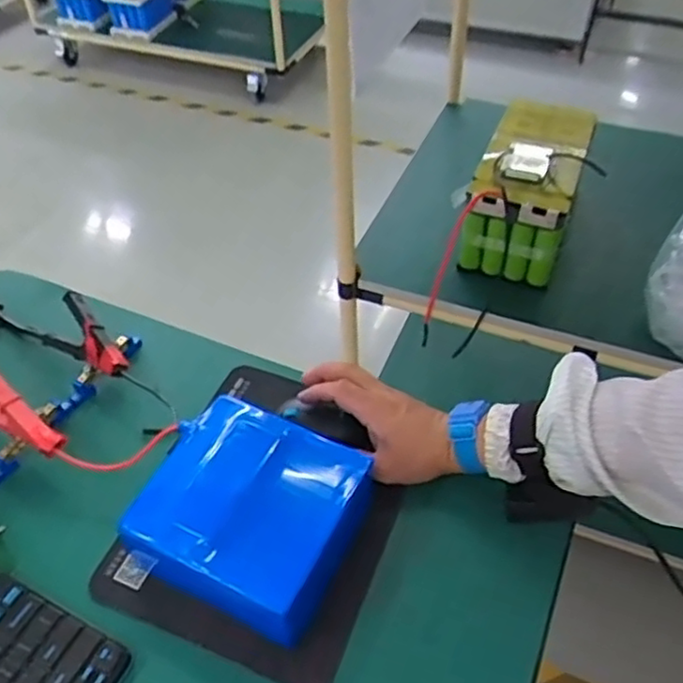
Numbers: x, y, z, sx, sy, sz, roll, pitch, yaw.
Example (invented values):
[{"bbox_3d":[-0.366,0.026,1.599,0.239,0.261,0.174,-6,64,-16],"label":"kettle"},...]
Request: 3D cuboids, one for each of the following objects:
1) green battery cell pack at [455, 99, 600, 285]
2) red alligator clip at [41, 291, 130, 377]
[{"bbox_3d":[0.296,-0.252,1.078,0.134,0.149,0.333,15,50,16],"label":"green battery cell pack"},{"bbox_3d":[-0.249,0.002,0.675,0.118,0.039,0.051,34,57,29],"label":"red alligator clip"}]

